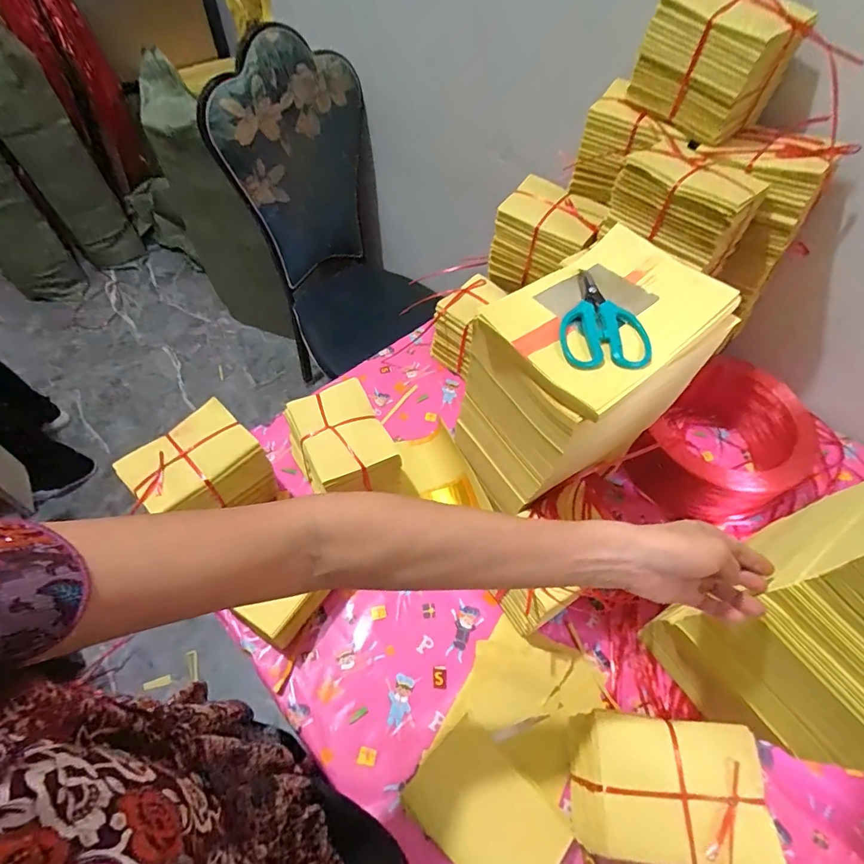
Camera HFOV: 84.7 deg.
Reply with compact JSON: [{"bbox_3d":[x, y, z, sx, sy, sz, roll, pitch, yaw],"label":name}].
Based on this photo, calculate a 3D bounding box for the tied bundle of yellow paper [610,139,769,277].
[{"bbox_3d":[0.346,-0.320,0.652,0.165,0.091,0.113,39,63,23],"label":"tied bundle of yellow paper"}]

